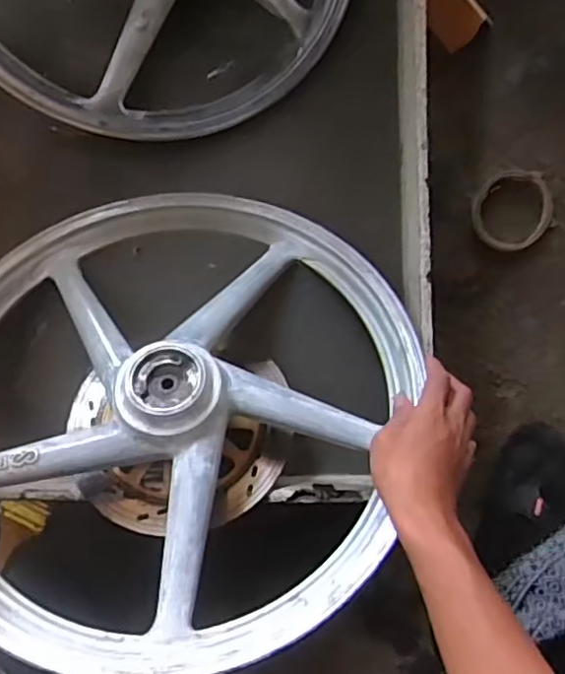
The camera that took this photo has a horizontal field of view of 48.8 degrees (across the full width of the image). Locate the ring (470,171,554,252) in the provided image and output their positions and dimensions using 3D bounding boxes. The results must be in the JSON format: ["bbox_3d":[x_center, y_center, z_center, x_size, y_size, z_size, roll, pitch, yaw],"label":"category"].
[{"bbox_3d":[0.249,-0.135,0.668,0.085,0.010,0.086,0,87,0],"label":"ring"}]

